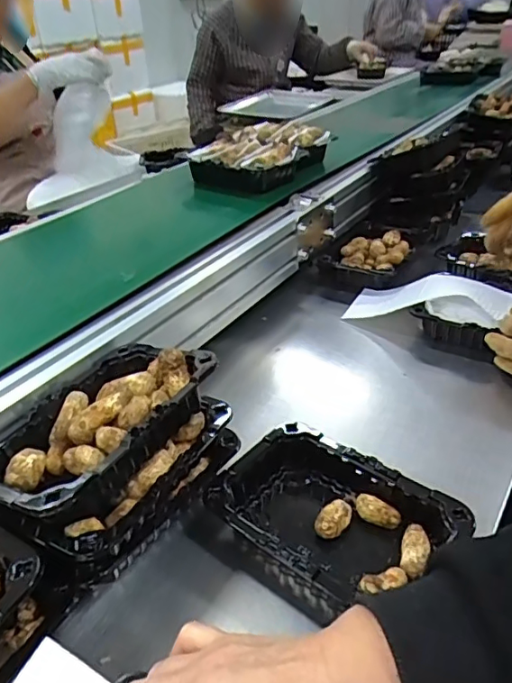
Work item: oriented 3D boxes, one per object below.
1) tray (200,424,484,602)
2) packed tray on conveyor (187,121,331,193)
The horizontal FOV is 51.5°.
[{"bbox_3d":[0.063,0.145,0.436,0.180,0.046,0.117,20,40,31],"label":"tray"},{"bbox_3d":[0.010,-0.290,0.861,0.163,0.073,0.221,16,38,26],"label":"packed tray on conveyor"}]

